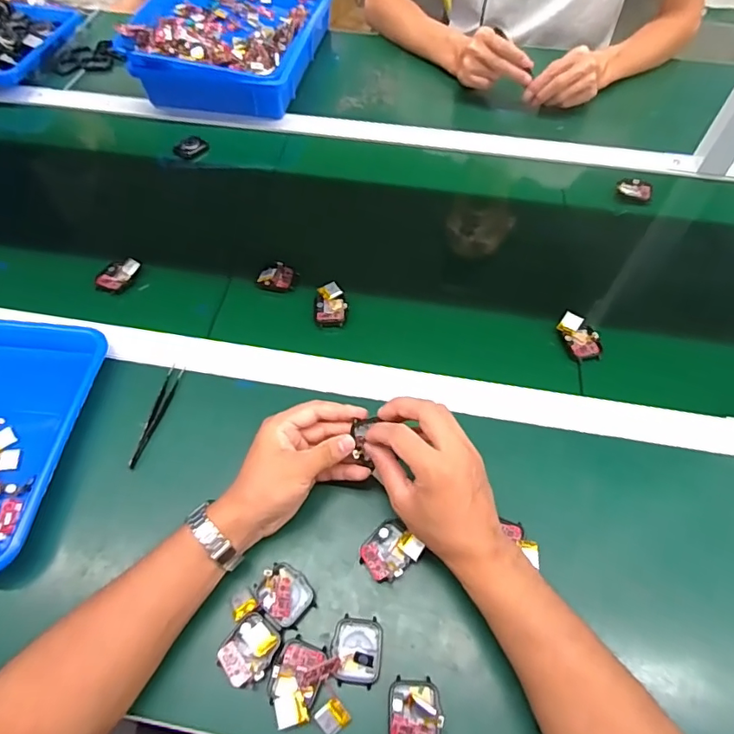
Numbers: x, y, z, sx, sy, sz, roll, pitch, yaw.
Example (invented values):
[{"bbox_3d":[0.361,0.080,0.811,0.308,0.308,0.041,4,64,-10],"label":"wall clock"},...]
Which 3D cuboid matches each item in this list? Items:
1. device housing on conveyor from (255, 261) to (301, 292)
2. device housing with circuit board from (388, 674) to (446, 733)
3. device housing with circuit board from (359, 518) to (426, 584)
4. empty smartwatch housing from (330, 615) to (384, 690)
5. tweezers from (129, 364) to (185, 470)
[{"bbox_3d":[-0.107,-0.108,0.605,0.042,0.013,0.037,11,57,5],"label":"device housing on conveyor"},{"bbox_3d":[0.036,0.259,0.373,0.039,0.016,0.047,3,57,0],"label":"device housing with circuit board"},{"bbox_3d":[0.019,0.160,0.436,0.047,0.017,0.043,-33,64,-21],"label":"device housing with circuit board"},{"bbox_3d":[-0.008,0.225,0.398,0.039,0.008,0.046,7,57,2],"label":"empty smartwatch housing"},{"bbox_3d":[-0.212,0.047,0.506,0.015,0.009,0.113,11,57,5],"label":"tweezers"}]

